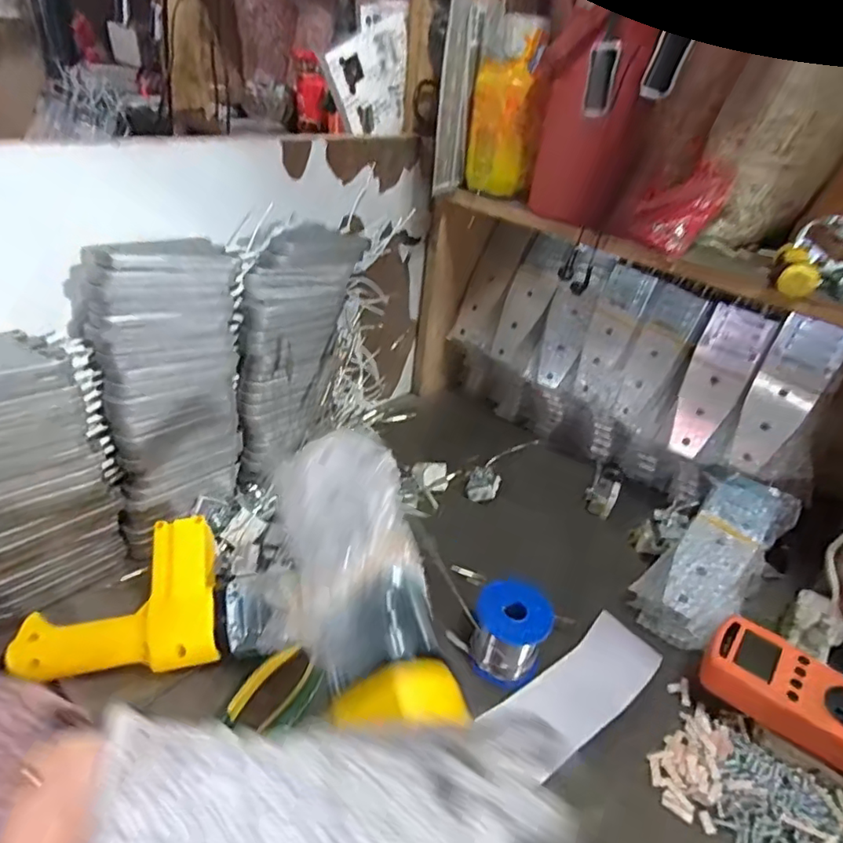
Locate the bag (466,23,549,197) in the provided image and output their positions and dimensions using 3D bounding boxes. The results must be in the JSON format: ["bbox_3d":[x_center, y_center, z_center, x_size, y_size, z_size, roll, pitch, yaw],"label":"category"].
[{"bbox_3d":[0.090,-0.327,0.608,0.055,0.146,0.052,-7,37,-19],"label":"bag"}]

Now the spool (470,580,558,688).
[{"bbox_3d":[0.077,0.186,0.490,0.064,0.068,0.061,4,34,-3],"label":"spool"}]

